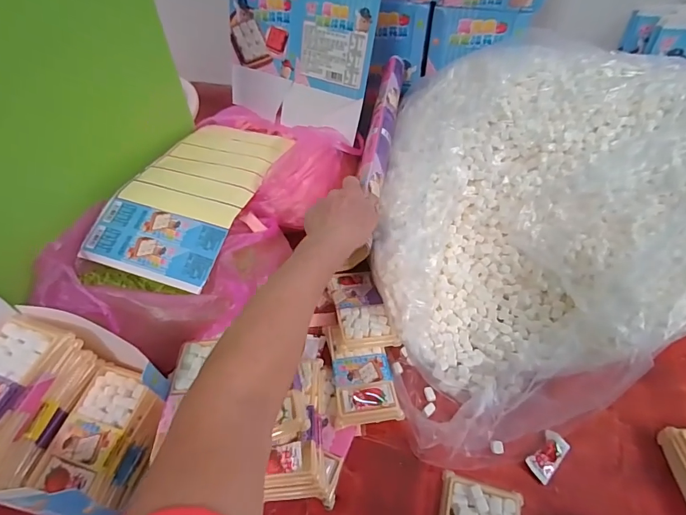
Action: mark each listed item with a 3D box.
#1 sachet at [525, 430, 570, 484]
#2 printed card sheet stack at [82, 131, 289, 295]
[{"bbox_3d":[0.227,0.219,0.451,0.058,0.013,0.027,-36,57,-24],"label":"sachet"},{"bbox_3d":[-0.211,-0.105,0.600,0.172,0.041,0.316,12,52,13],"label":"printed card sheet stack"}]

